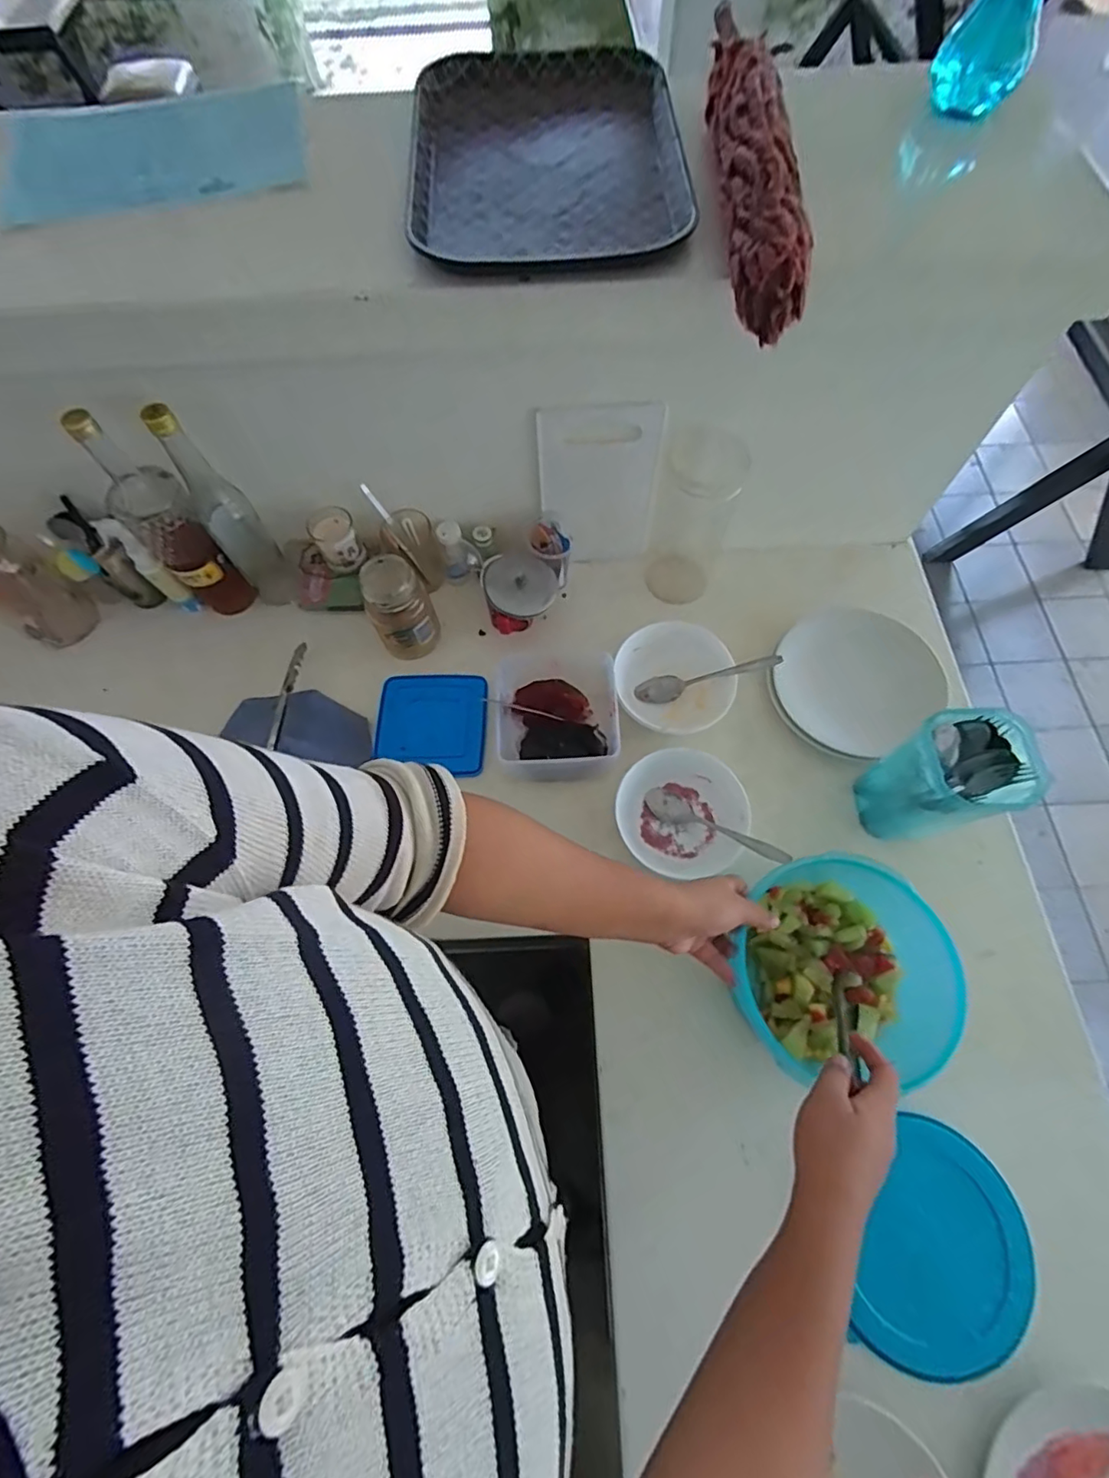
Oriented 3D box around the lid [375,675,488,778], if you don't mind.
[{"bbox_3d":[-0.155,-0.020,0.724,0.141,0.020,0.127,0,81,4],"label":"lid"}]

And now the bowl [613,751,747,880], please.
[{"bbox_3d":[0.145,0.085,0.656,0.142,0.043,0.136,-1,68,2],"label":"bowl"}]

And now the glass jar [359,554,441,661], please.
[{"bbox_3d":[-0.193,-0.162,0.716,0.074,0.120,0.068,-1,68,2],"label":"glass jar"}]

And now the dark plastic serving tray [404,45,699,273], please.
[{"bbox_3d":[-0.007,-0.551,0.539,0.248,0.022,0.346,-4,68,0],"label":"dark plastic serving tray"}]

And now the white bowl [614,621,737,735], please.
[{"bbox_3d":[0.148,-0.070,0.704,0.139,0.051,0.136,-1,68,2],"label":"white bowl"}]

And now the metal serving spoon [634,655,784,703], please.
[{"bbox_3d":[0.186,-0.077,0.701,0.173,0.014,0.033,-16,67,18],"label":"metal serving spoon"}]

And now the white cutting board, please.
[{"bbox_3d":[0.053,-0.301,0.694,0.137,0.213,0.008,-1,61,1],"label":"white cutting board"}]

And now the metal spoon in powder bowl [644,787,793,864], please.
[{"bbox_3d":[0.178,0.098,0.640,0.168,0.016,0.034,23,69,34],"label":"metal spoon in powder bowl"}]

